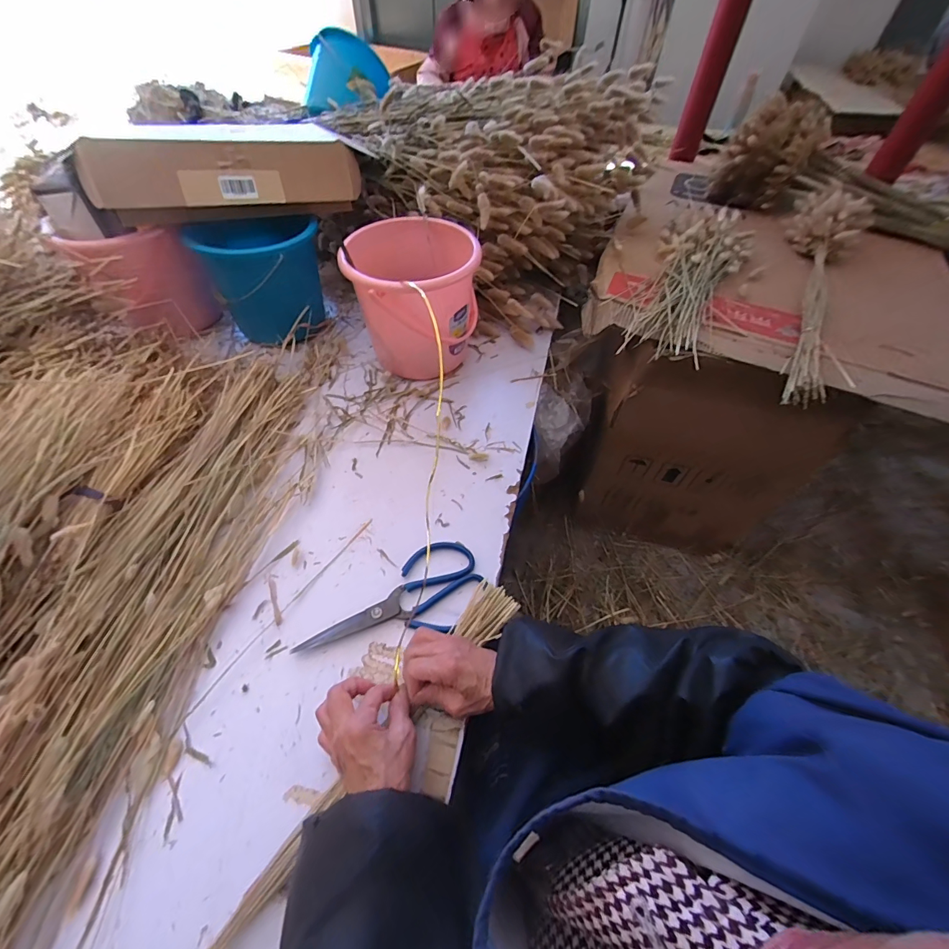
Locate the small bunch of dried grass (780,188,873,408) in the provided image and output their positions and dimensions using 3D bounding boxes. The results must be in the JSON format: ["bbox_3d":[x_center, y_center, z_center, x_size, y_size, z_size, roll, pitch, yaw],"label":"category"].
[{"bbox_3d":[0.552,-0.304,0.644,0.087,0.116,0.500,19,56,12],"label":"small bunch of dried grass"}]

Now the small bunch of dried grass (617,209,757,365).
[{"bbox_3d":[0.365,-0.332,0.694,0.161,0.078,0.405,24,57,15],"label":"small bunch of dried grass"}]

